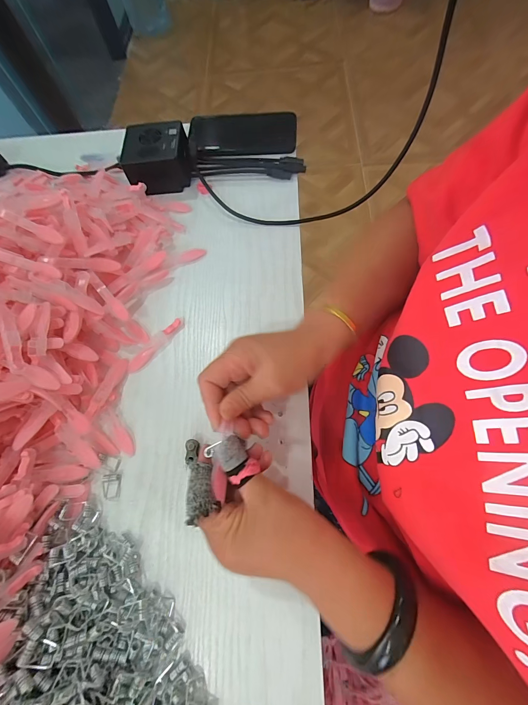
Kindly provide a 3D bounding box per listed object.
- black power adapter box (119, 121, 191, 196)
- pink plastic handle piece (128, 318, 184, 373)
[{"bbox_3d":[-0.138,-0.257,0.392,0.080,0.049,0.074,-1,67,4],"label":"black power adapter box"},{"bbox_3d":[-0.120,-0.010,0.329,0.078,0.006,0.017,-43,71,-13],"label":"pink plastic handle piece"}]

